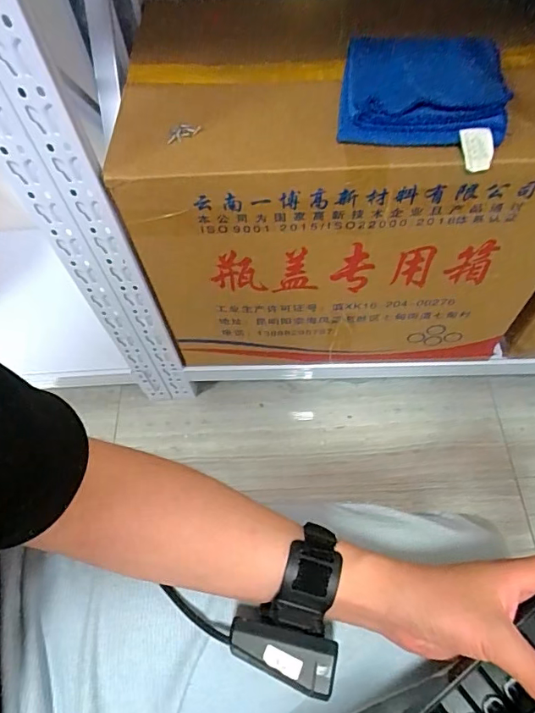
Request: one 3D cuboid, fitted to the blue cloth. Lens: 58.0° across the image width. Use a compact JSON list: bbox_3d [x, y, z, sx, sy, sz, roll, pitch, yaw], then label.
[{"bbox_3d":[0.175,-0.308,0.550,0.184,0.044,0.193,11,62,10],"label":"blue cloth"}]

